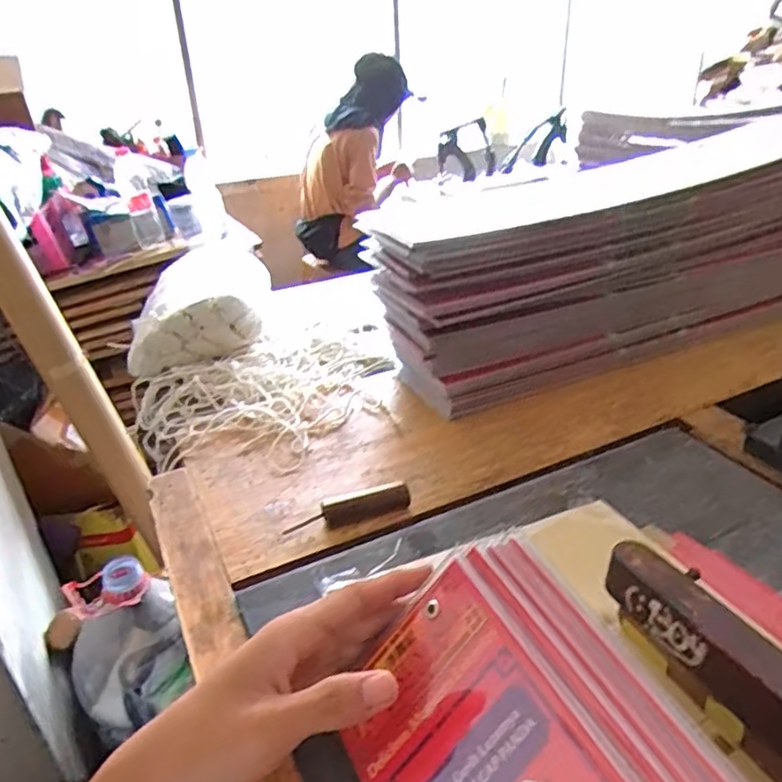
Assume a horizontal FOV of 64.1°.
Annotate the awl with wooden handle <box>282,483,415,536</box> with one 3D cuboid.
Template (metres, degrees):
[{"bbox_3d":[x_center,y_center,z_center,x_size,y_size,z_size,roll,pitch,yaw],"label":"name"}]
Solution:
[{"bbox_3d":[-0.031,0.088,0.461,0.093,0.017,0.015,-11,30,-16],"label":"awl with wooden handle"}]

